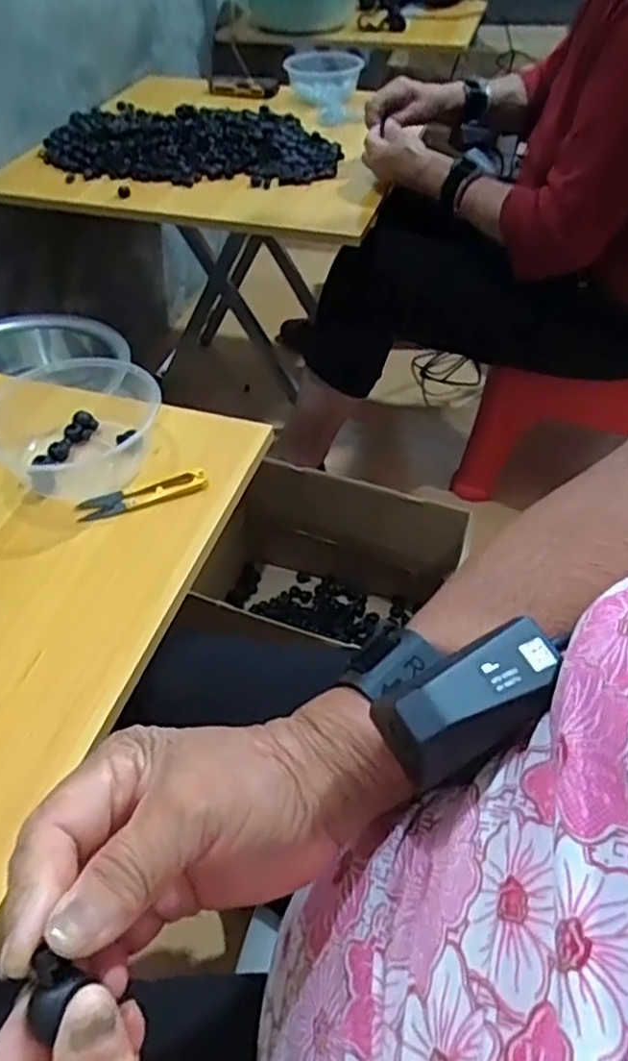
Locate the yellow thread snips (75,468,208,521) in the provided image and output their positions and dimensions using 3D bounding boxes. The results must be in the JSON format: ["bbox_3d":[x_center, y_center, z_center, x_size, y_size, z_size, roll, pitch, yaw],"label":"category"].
[{"bbox_3d":[-0.141,-0.029,0.573,0.106,0.009,0.024,-15,49,-12],"label":"yellow thread snips"}]

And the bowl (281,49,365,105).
[{"bbox_3d":[0.017,-0.772,1.211,0.126,0.095,0.149,-4,47,-2],"label":"bowl"}]

